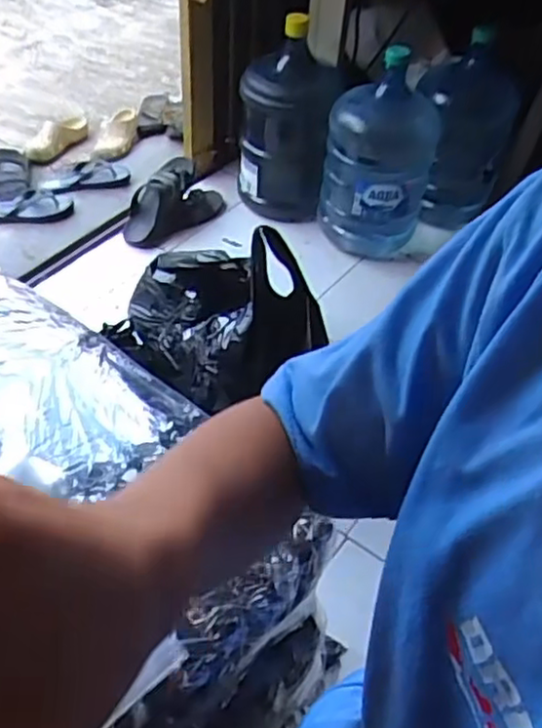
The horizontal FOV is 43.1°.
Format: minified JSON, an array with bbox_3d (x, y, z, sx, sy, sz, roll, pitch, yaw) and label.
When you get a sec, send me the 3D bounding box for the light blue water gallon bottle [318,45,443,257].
[{"bbox_3d":[0.259,-0.506,1.643,0.256,0.473,0.249,12,47,6],"label":"light blue water gallon bottle"}]

